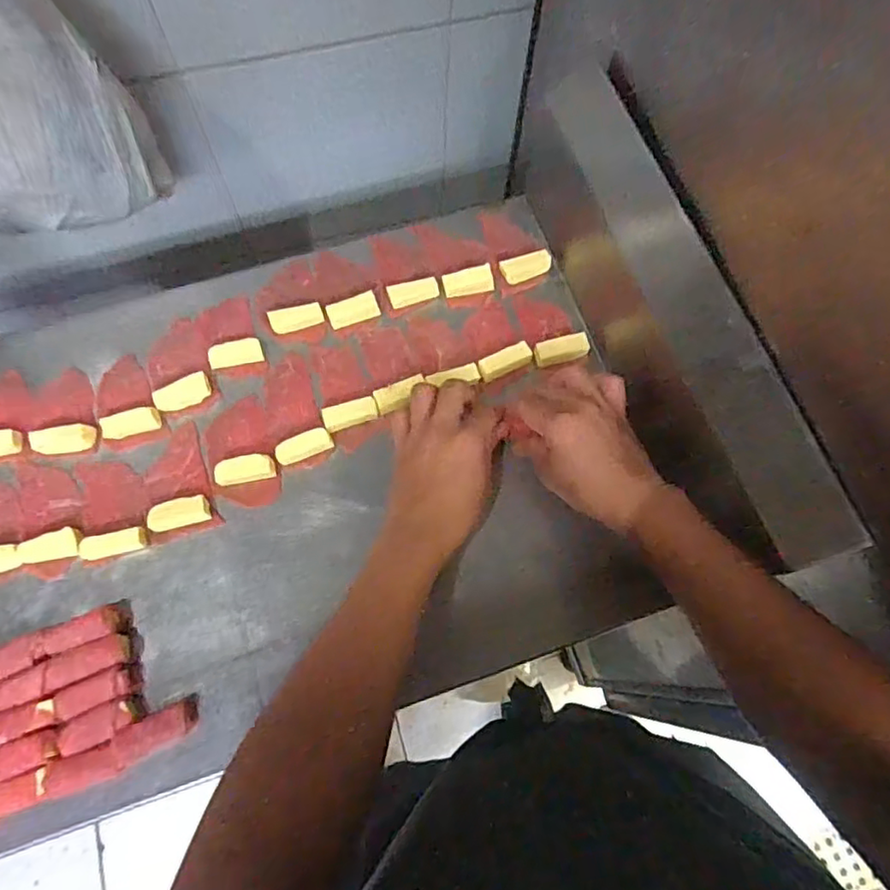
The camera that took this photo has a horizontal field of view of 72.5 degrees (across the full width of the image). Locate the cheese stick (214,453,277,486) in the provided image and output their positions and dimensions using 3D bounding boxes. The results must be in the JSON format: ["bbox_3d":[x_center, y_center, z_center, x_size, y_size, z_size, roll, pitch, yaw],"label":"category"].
[{"bbox_3d":[-0.170,0.021,0.520,0.049,0.011,0.023,-9,70,-5],"label":"cheese stick"}]

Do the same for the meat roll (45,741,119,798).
[{"bbox_3d":[-0.258,0.231,0.433,0.047,0.013,0.024,-17,71,-8],"label":"meat roll"}]

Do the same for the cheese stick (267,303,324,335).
[{"bbox_3d":[-0.138,-0.118,0.566,0.047,0.011,0.022,-14,71,-7],"label":"cheese stick"}]

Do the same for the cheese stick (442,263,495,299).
[{"bbox_3d":[0.022,-0.157,0.581,0.047,0.007,0.026,-9,70,-5],"label":"cheese stick"}]

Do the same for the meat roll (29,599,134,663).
[{"bbox_3d":[-0.280,0.144,0.466,0.067,0.022,0.024,-21,72,-9],"label":"meat roll"}]

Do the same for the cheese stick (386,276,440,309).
[{"bbox_3d":[-0.030,-0.146,0.579,0.048,0.006,0.022,-16,71,-8],"label":"cheese stick"}]

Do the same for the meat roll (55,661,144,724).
[{"bbox_3d":[-0.260,0.184,0.452,0.053,0.020,0.023,-23,72,-10],"label":"meat roll"}]

